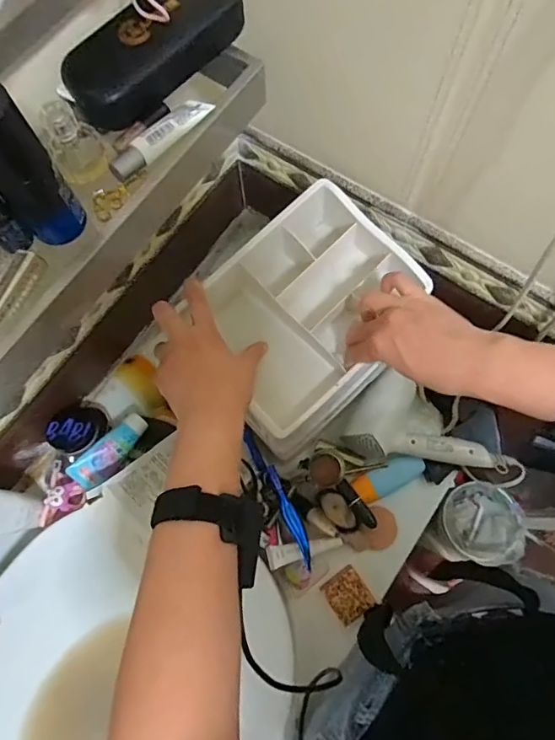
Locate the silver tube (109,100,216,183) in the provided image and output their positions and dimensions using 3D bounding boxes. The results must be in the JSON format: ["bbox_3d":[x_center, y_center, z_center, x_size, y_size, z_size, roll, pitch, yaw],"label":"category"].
[{"bbox_3d":[-0.093,-0.186,0.382,0.026,0.013,0.095,41,78,11],"label":"silver tube"}]

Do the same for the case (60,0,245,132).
[{"bbox_3d":[-0.097,-0.261,0.387,0.156,0.035,0.061,-43,78,-11],"label":"case"}]

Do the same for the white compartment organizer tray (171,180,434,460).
[{"bbox_3d":[0.024,-0.069,0.524,0.182,0.079,0.231,44,79,12],"label":"white compartment organizer tray"}]

